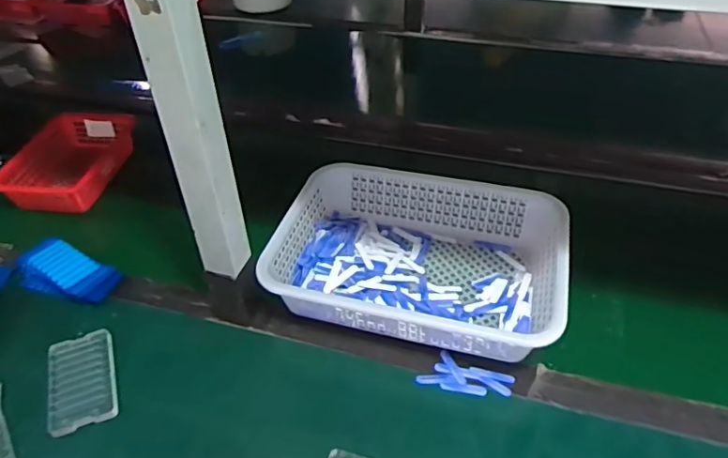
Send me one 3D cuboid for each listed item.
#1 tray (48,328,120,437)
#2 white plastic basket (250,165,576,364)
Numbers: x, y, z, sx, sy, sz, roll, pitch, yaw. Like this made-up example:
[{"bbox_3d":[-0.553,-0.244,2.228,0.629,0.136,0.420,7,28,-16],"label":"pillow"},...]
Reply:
[{"bbox_3d":[-0.315,0.167,0.615,0.067,0.015,0.114,-18,44,-16],"label":"tray"},{"bbox_3d":[0.074,0.034,0.727,0.358,0.082,0.255,7,43,12],"label":"white plastic basket"}]

